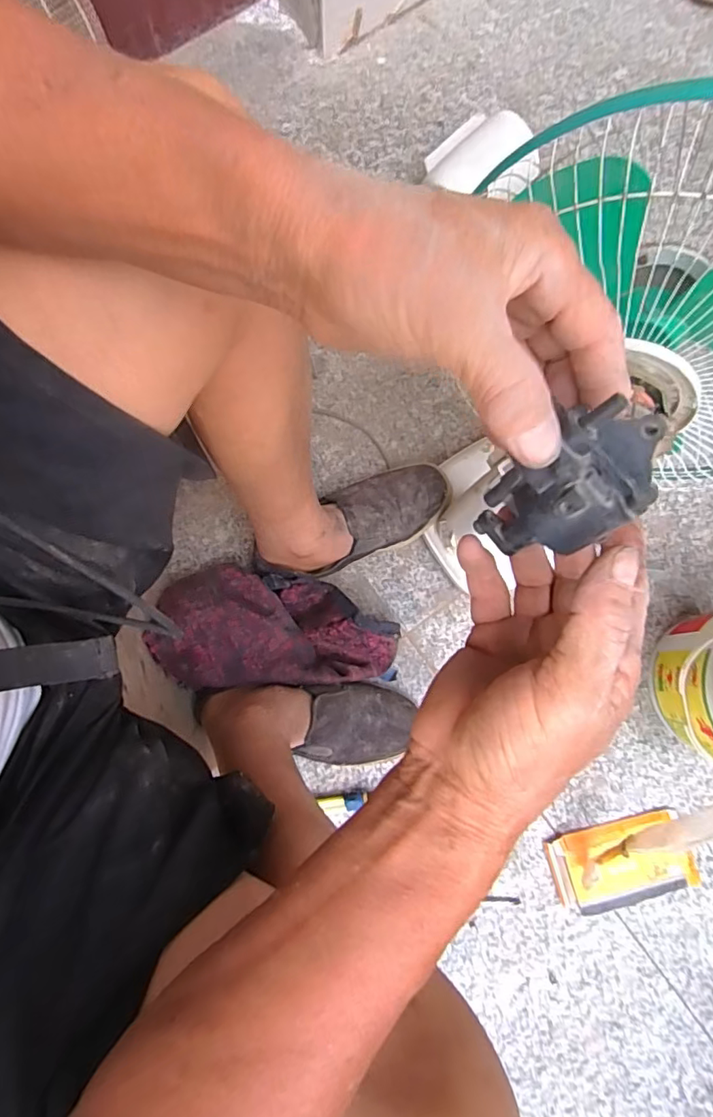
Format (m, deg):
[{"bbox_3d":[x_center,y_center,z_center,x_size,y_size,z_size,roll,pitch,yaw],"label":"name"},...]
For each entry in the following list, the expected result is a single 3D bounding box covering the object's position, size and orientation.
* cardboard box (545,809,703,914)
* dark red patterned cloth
[{"bbox_3d":[0.310,0.358,0.601,0.156,0.024,0.089,-15,80,-2],"label":"cardboard box"},{"bbox_3d":[-0.089,0.084,0.608,0.266,0.087,0.133,8,80,-15],"label":"dark red patterned cloth"}]

